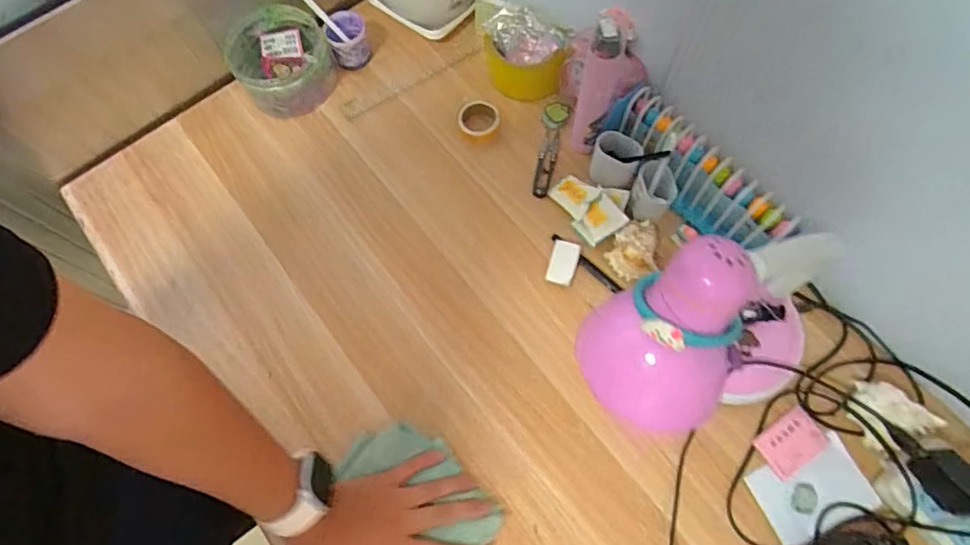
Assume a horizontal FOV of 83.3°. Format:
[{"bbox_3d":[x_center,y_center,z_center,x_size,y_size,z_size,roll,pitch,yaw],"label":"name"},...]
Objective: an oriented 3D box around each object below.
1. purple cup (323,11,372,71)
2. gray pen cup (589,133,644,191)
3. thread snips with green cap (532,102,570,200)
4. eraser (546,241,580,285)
[{"bbox_3d":[-0.175,-0.295,0.702,0.049,0.048,0.050,-1,70,2],"label":"purple cup"},{"bbox_3d":[0.147,-0.125,0.622,0.052,0.054,0.049,11,71,6],"label":"gray pen cup"},{"bbox_3d":[0.077,-0.152,0.664,0.029,0.010,0.127,12,71,7],"label":"thread snips with green cap"},{"bbox_3d":[0.087,-0.010,0.607,0.029,0.020,0.047,17,71,8],"label":"eraser"}]

